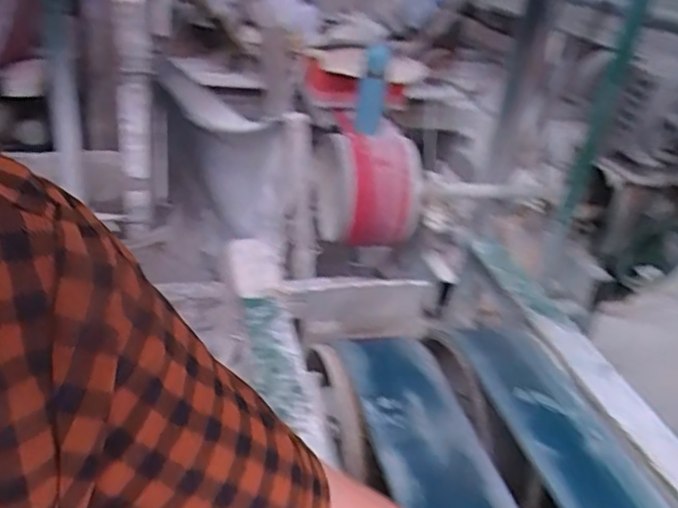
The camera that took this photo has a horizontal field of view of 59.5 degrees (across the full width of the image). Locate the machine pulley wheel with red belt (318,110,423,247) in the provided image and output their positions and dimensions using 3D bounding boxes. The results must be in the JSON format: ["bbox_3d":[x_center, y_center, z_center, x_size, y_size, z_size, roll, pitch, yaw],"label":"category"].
[{"bbox_3d":[0.075,-0.159,1.432,0.250,0.287,0.242,6,27,-2],"label":"machine pulley wheel with red belt"}]

